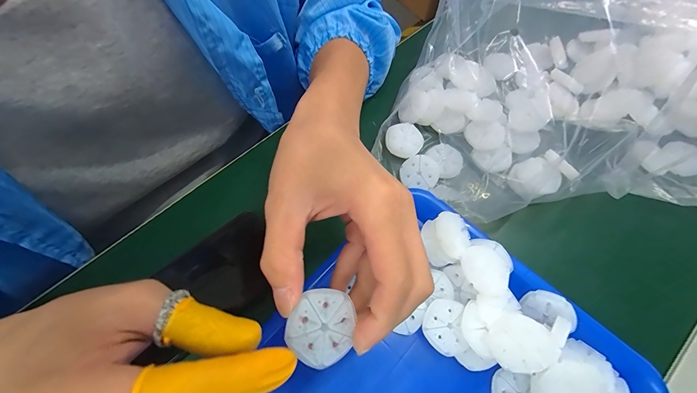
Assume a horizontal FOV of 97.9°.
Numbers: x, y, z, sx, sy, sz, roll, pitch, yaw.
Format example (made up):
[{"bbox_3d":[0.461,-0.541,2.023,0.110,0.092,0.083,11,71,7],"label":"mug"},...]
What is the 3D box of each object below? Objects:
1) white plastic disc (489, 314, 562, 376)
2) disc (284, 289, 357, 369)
[{"bbox_3d":[0.117,0.100,0.206,0.039,0.007,0.038,-1,87,19],"label":"white plastic disc"},{"bbox_3d":[-0.015,0.070,0.163,0.035,0.004,0.038,3,80,-16],"label":"disc"}]

